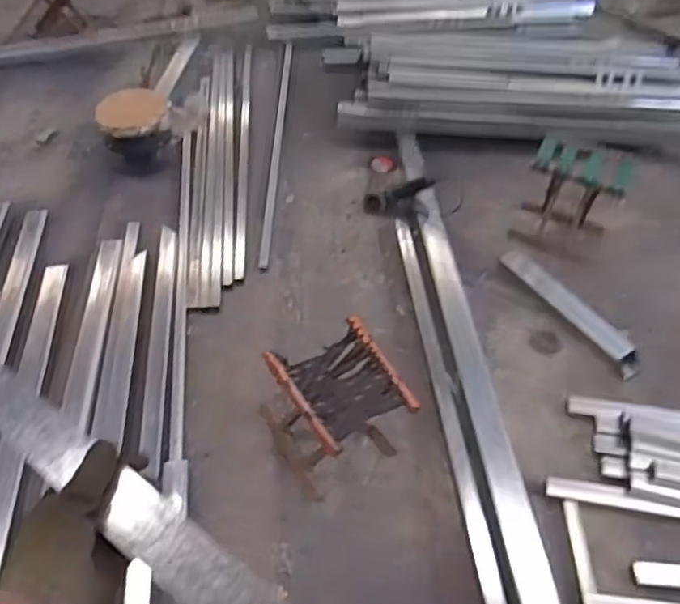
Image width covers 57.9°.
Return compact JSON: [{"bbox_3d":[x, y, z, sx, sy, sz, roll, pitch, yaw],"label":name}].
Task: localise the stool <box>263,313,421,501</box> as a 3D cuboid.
[{"bbox_3d":[-0.010,0.268,1.493,0.263,0.282,0.287,-23,55,-24],"label":"stool"}]

